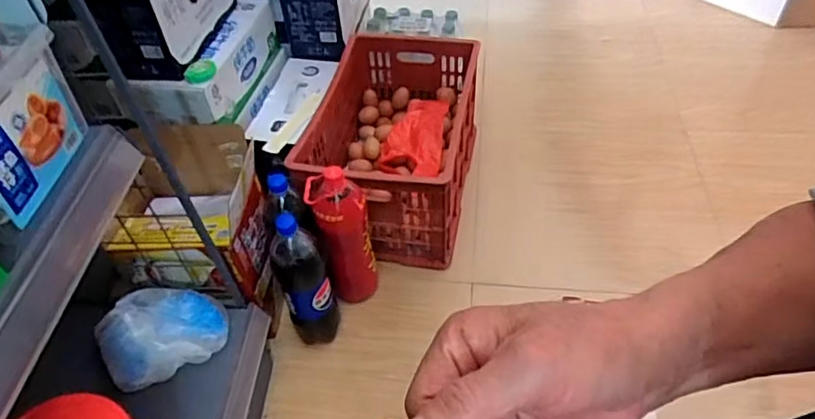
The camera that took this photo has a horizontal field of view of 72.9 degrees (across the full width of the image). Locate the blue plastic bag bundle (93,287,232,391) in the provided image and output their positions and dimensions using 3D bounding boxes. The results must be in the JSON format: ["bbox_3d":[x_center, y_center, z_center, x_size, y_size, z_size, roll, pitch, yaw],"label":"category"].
[{"bbox_3d":[-0.351,0.177,0.798,0.168,0.070,0.130,-15,48,-10],"label":"blue plastic bag bundle"}]

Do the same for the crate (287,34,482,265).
[{"bbox_3d":[-0.026,-0.139,1.194,0.296,0.278,0.450,6,47,12],"label":"crate"}]

